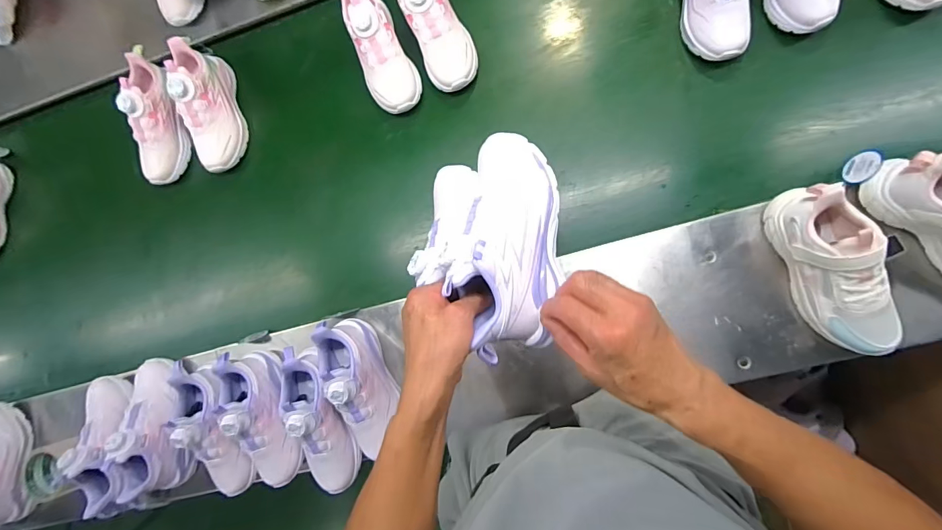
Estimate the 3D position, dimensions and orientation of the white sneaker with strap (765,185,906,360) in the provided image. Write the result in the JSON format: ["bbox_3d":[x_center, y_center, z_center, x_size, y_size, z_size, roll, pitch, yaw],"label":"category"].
[{"bbox_3d":[0.467,0.008,0.535,0.079,0.096,0.229,-23,85,10],"label":"white sneaker with strap"}]

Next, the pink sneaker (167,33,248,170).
[{"bbox_3d":[-0.468,-0.278,0.732,0.076,0.095,0.216,-16,89,8],"label":"pink sneaker"}]

